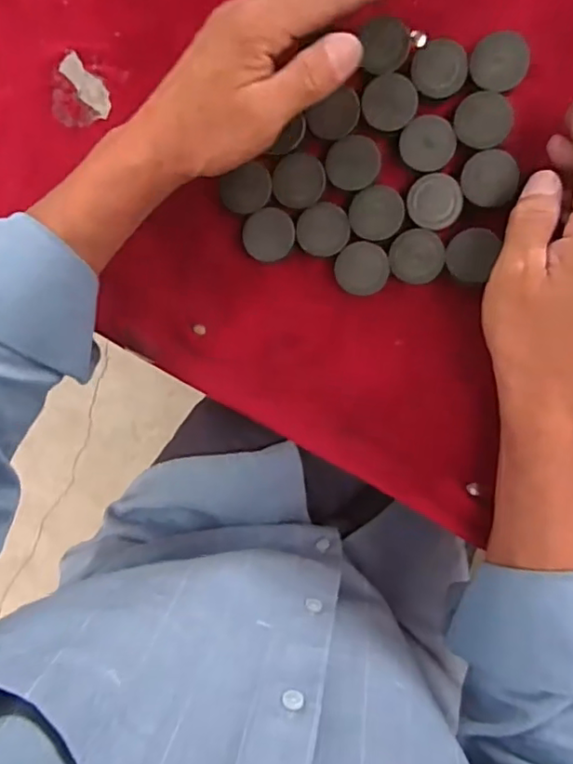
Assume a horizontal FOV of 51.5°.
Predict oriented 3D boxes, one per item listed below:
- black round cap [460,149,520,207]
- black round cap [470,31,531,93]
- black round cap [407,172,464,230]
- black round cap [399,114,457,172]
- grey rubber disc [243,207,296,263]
[{"bbox_3d":[0.121,-0.121,0.351,0.033,0.004,0.031,1,95,8],"label":"black round cap"},{"bbox_3d":[0.125,-0.188,0.351,0.032,0.014,0.034,1,95,8],"label":"black round cap"},{"bbox_3d":[0.089,-0.108,0.354,0.031,0.004,0.031,1,95,8],"label":"black round cap"},{"bbox_3d":[0.085,-0.143,0.355,0.032,0.005,0.030,1,95,8],"label":"black round cap"},{"bbox_3d":[-0.010,-0.093,0.377,0.032,0.014,0.032,1,95,8],"label":"grey rubber disc"}]

